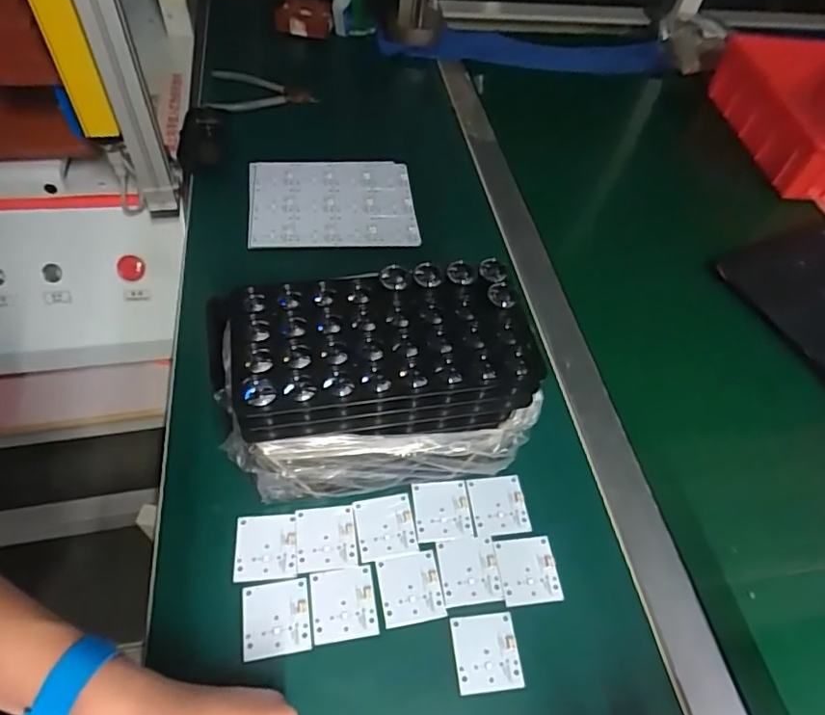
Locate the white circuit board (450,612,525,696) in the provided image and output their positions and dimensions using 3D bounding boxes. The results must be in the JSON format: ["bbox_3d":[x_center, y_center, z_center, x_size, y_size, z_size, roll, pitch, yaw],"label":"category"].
[{"bbox_3d":[0.051,0.202,0.387,0.043,0.004,0.047,-2,54,-9],"label":"white circuit board"}]

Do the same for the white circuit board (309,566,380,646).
[{"bbox_3d":[-0.049,0.174,0.398,0.045,0.004,0.047,-5,54,-11],"label":"white circuit board"}]

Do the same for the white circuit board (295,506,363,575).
[{"bbox_3d":[-0.065,0.135,0.423,0.045,0.004,0.047,-5,54,-11],"label":"white circuit board"}]

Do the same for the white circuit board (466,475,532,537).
[{"bbox_3d":[0.069,0.117,0.450,0.045,0.004,0.047,-4,54,-10],"label":"white circuit board"}]

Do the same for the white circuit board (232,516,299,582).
[{"bbox_3d":[-0.109,0.139,0.416,0.044,0.004,0.048,-2,54,-8],"label":"white circuit board"}]

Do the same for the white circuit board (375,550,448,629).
[{"bbox_3d":[-0.001,0.167,0.408,0.044,0.004,0.047,-6,54,-12],"label":"white circuit board"}]

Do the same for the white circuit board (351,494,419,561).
[{"bbox_3d":[-0.021,0.130,0.433,0.045,0.004,0.046,-6,54,-11],"label":"white circuit board"}]

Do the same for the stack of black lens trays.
[{"bbox_3d":[-0.028,0.028,0.417,0.220,0.152,0.112,-3,54,-9],"label":"stack of black lens trays"}]

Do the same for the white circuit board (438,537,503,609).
[{"bbox_3d":[0.042,0.158,0.419,0.044,0.004,0.047,-3,54,-9],"label":"white circuit board"}]

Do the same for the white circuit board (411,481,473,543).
[{"bbox_3d":[0.024,0.120,0.444,0.044,0.004,0.047,-2,53,-8],"label":"white circuit board"}]

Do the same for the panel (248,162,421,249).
[{"bbox_3d":[-0.091,-0.180,0.633,0.179,0.007,0.155,-3,54,-9],"label":"panel"}]

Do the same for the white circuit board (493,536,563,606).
[{"bbox_3d":[0.087,0.160,0.424,0.043,0.004,0.047,-3,54,-9],"label":"white circuit board"}]

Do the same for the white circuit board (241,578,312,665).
[{"bbox_3d":[-0.094,0.180,0.388,0.044,0.004,0.047,-6,54,-11],"label":"white circuit board"}]

